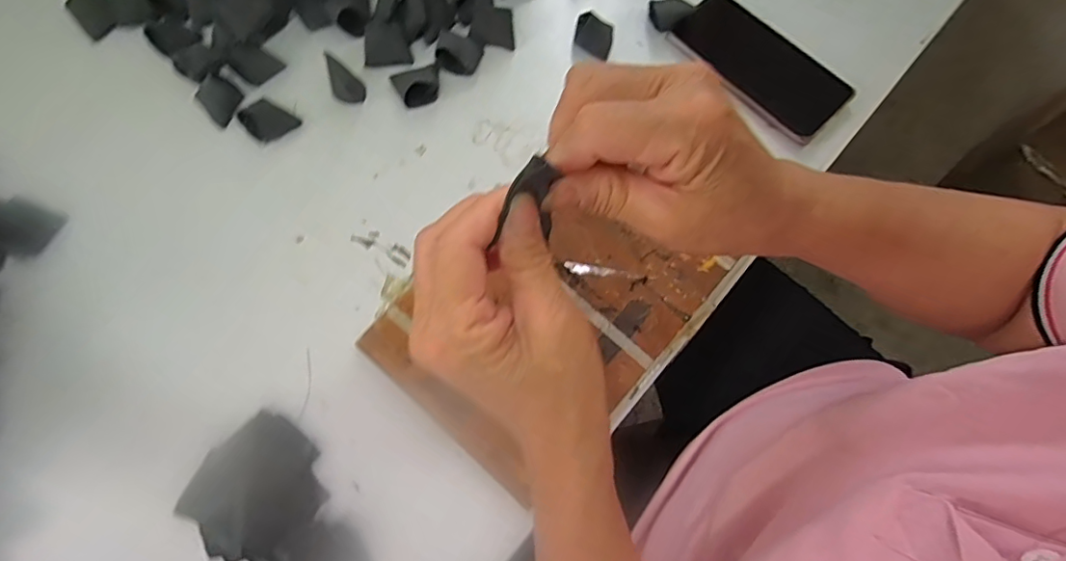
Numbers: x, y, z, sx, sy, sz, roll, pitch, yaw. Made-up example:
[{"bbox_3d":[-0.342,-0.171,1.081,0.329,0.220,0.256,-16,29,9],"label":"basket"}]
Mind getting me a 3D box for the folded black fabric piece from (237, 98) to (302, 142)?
[{"bbox_3d":[-0.229,-0.140,0.462,0.038,0.023,0.034,29,76,8],"label":"folded black fabric piece"}]

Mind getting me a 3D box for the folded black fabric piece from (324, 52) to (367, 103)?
[{"bbox_3d":[-0.165,-0.174,0.465,0.024,0.024,0.040,-43,79,-11],"label":"folded black fabric piece"}]

